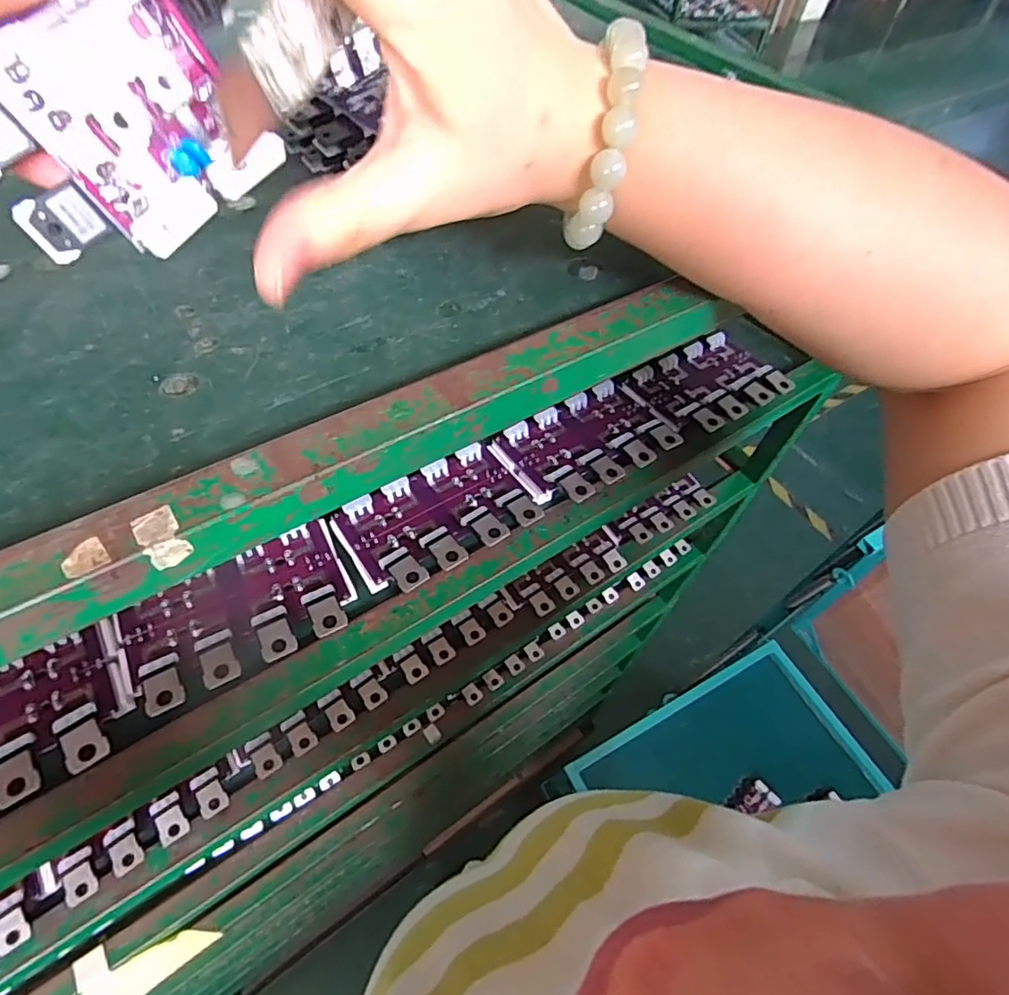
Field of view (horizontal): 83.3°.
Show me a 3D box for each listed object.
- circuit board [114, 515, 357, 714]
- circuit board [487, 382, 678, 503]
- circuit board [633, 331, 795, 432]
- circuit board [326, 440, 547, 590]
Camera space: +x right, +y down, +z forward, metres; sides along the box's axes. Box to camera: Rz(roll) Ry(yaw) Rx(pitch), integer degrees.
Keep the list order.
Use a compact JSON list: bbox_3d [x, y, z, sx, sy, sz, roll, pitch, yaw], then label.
[{"bbox_3d":[-0.130,0.055,0.278,0.105,0.010,0.065,-23,60,-20],"label":"circuit board"},{"bbox_3d":[0.053,-0.036,0.356,0.105,0.014,0.070,-29,62,-23],"label":"circuit board"},{"bbox_3d":[0.145,-0.081,0.397,0.089,0.013,0.070,-28,62,-22],"label":"circuit board"},{"bbox_3d":[-0.035,0.008,0.317,0.107,0.014,0.068,-27,61,-22],"label":"circuit board"}]

